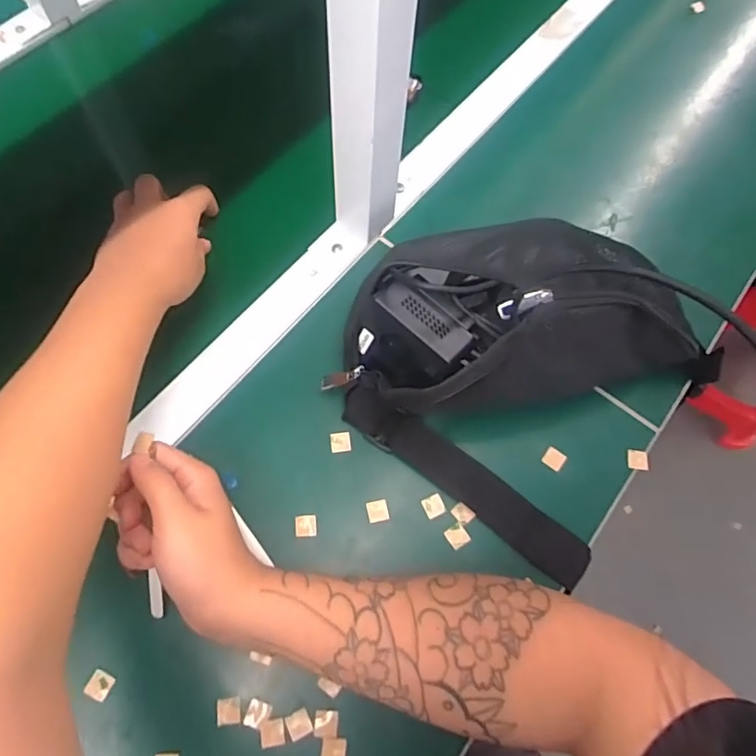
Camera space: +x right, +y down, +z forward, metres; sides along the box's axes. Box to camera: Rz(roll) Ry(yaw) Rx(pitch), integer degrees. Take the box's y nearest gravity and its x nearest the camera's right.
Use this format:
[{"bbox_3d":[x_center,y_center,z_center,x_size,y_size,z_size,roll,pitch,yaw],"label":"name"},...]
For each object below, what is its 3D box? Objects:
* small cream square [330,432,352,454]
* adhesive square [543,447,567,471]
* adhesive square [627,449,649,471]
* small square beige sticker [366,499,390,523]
[{"bbox_3d":[-0.030,0.050,0.429,0.016,0.004,0.016,-6,69,-4],"label":"small cream square"},{"bbox_3d":[0.142,0.065,0.434,0.016,0.004,0.015,37,72,12],"label":"adhesive square"},{"bbox_3d":[0.211,0.066,0.437,0.015,0.005,0.016,12,69,3],"label":"adhesive square"},{"bbox_3d":[0.000,0.101,0.410,0.016,0.004,0.016,-10,70,-5],"label":"small square beige sticker"}]

